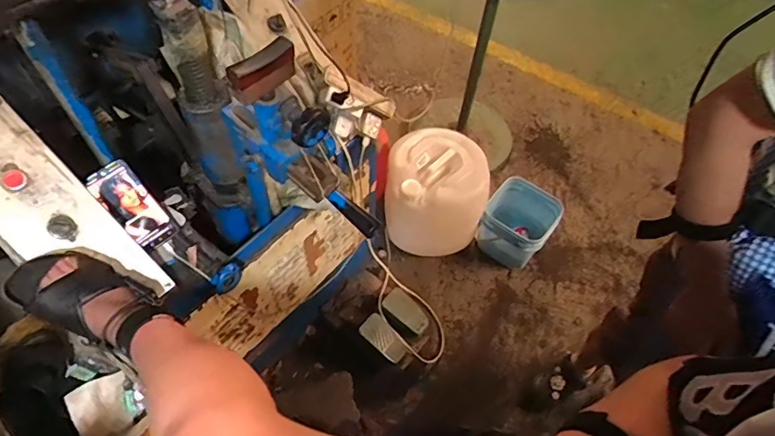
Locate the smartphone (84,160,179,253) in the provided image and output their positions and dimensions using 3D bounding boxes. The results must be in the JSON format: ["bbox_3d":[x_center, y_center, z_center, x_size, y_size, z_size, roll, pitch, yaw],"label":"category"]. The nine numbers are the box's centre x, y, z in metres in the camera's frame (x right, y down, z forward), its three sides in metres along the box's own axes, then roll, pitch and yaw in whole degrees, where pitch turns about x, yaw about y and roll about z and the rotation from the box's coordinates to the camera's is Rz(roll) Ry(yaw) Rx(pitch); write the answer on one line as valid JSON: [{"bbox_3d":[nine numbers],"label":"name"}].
[{"bbox_3d":[-0.440,-0.019,0.825,0.071,0.158,0.011,-37,24,-14],"label":"smartphone"}]

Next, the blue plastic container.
[{"bbox_3d":[0.422,0.015,1.550,0.221,0.200,0.227,30,60,18],"label":"blue plastic container"}]

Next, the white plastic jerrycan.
[{"bbox_3d":[0.135,-0.099,1.514,0.269,0.377,0.292,1,56,-1],"label":"white plastic jerrycan"}]

